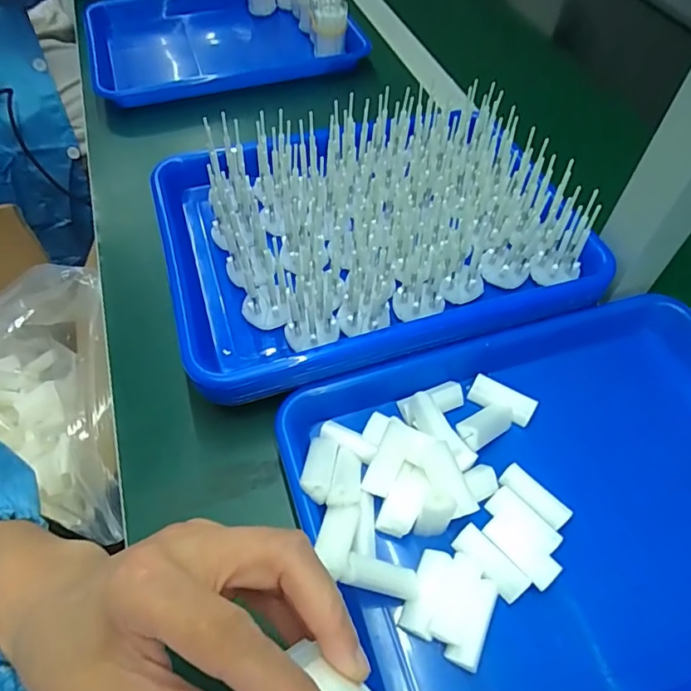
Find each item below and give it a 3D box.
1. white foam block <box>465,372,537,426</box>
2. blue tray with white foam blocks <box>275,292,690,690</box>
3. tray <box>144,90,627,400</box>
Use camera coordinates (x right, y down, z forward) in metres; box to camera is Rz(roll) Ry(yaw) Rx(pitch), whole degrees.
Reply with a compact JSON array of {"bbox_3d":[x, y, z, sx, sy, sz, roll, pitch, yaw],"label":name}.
[{"bbox_3d":[0.112,0.039,0.371,0.045,0.014,0.017,28,59,17],"label":"white foam block"},{"bbox_3d":[0.143,0.102,0.335,0.336,0.055,0.246,-15,56,-11],"label":"blue tray with white foam blocks"},{"bbox_3d":[0.021,-0.103,0.421,0.331,0.074,0.242,-13,56,-10],"label":"tray"}]

